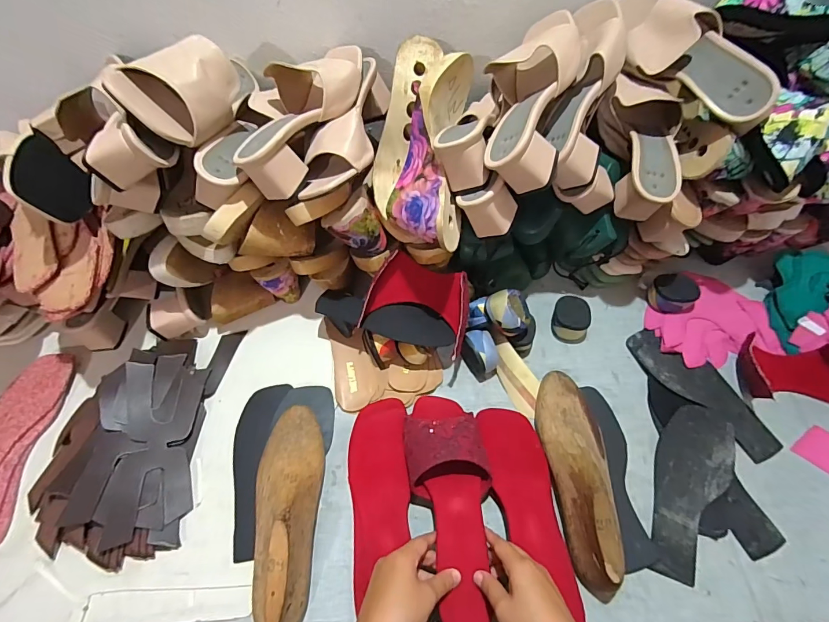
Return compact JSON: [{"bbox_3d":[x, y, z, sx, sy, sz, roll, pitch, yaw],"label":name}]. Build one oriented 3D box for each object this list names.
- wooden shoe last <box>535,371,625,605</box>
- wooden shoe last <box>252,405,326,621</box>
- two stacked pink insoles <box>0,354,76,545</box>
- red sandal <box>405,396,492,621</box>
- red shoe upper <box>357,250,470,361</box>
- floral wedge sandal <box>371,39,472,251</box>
[{"bbox_3d":[0.200,0.182,0.469,0.074,0.078,0.240,-7,60,-2],"label":"wooden shoe last"},{"bbox_3d":[-0.150,0.226,0.457,0.070,0.081,0.236,-2,59,1],"label":"wooden shoe last"},{"bbox_3d":[-0.546,0.178,0.536,0.100,0.012,0.246,-1,59,2],"label":"two stacked pink insoles"},{"bbox_3d":[0.044,0.218,0.467,0.089,0.065,0.245,-7,58,-2],"label":"red sandal"},{"bbox_3d":[0.005,-0.011,0.545,0.139,0.061,0.111,13,102,1],"label":"red shoe upper"},{"bbox_3d":[0.007,-0.203,0.508,0.116,0.082,0.258,1,81,3],"label":"floral wedge sandal"}]

